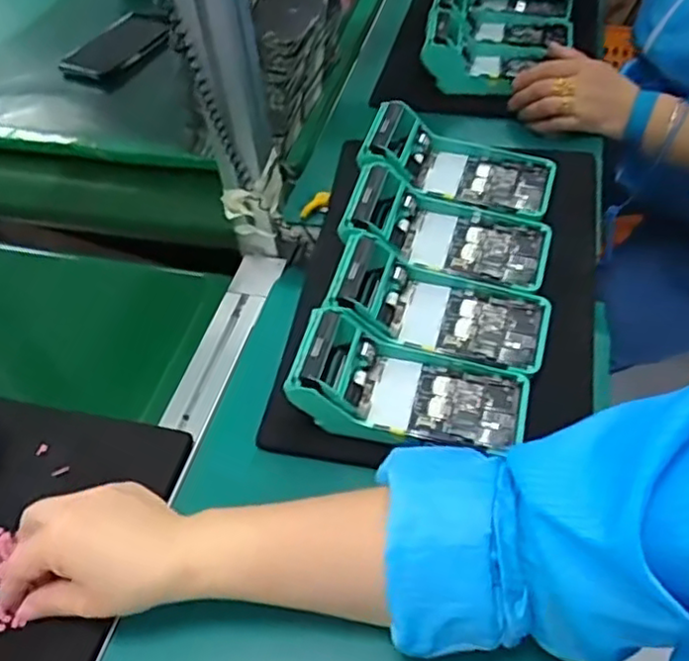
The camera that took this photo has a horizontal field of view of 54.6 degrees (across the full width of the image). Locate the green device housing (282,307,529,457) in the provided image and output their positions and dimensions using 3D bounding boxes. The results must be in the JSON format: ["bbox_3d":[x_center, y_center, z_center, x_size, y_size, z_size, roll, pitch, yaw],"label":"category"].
[{"bbox_3d":[0.051,0.040,0.503,0.167,0.065,0.077,10,50,12],"label":"green device housing"}]

